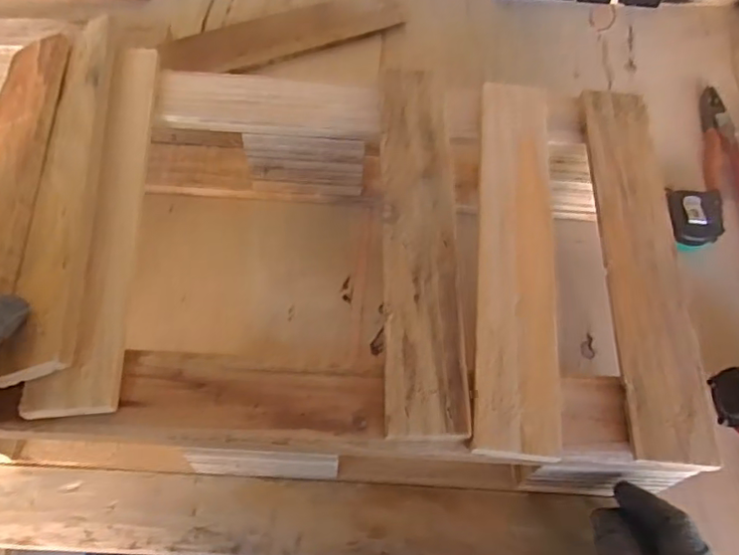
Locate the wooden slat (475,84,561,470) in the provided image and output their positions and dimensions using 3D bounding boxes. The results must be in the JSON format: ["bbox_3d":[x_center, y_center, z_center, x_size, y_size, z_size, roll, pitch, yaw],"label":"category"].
[{"bbox_3d":[0.120,-0.031,0.483,0.062,0.008,0.341,6,62,0],"label":"wooden slat"}]

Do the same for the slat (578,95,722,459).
[{"bbox_3d":[0.226,-0.023,0.493,0.060,0.015,0.341,4,62,-1],"label":"slat"}]

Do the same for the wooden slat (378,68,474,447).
[{"bbox_3d":[0.041,-0.040,0.487,0.059,0.013,0.335,1,62,-3],"label":"wooden slat"}]

